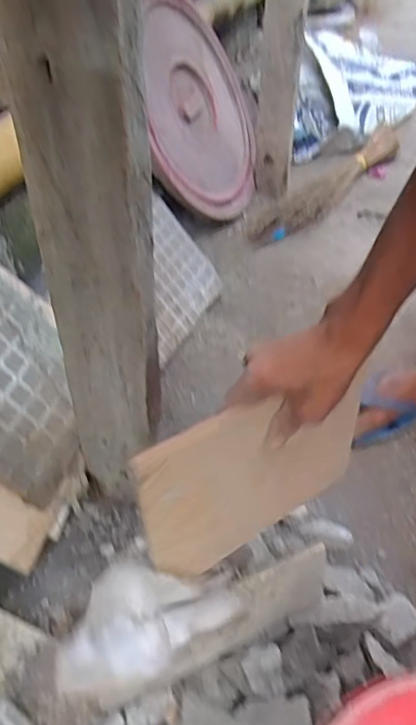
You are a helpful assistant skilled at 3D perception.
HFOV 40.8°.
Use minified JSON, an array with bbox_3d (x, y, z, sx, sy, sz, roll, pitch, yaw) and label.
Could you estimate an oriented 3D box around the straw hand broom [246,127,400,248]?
[{"bbox_3d":[0.266,-0.409,1.251,0.113,0.056,0.556,29,49,28],"label":"straw hand broom"}]

